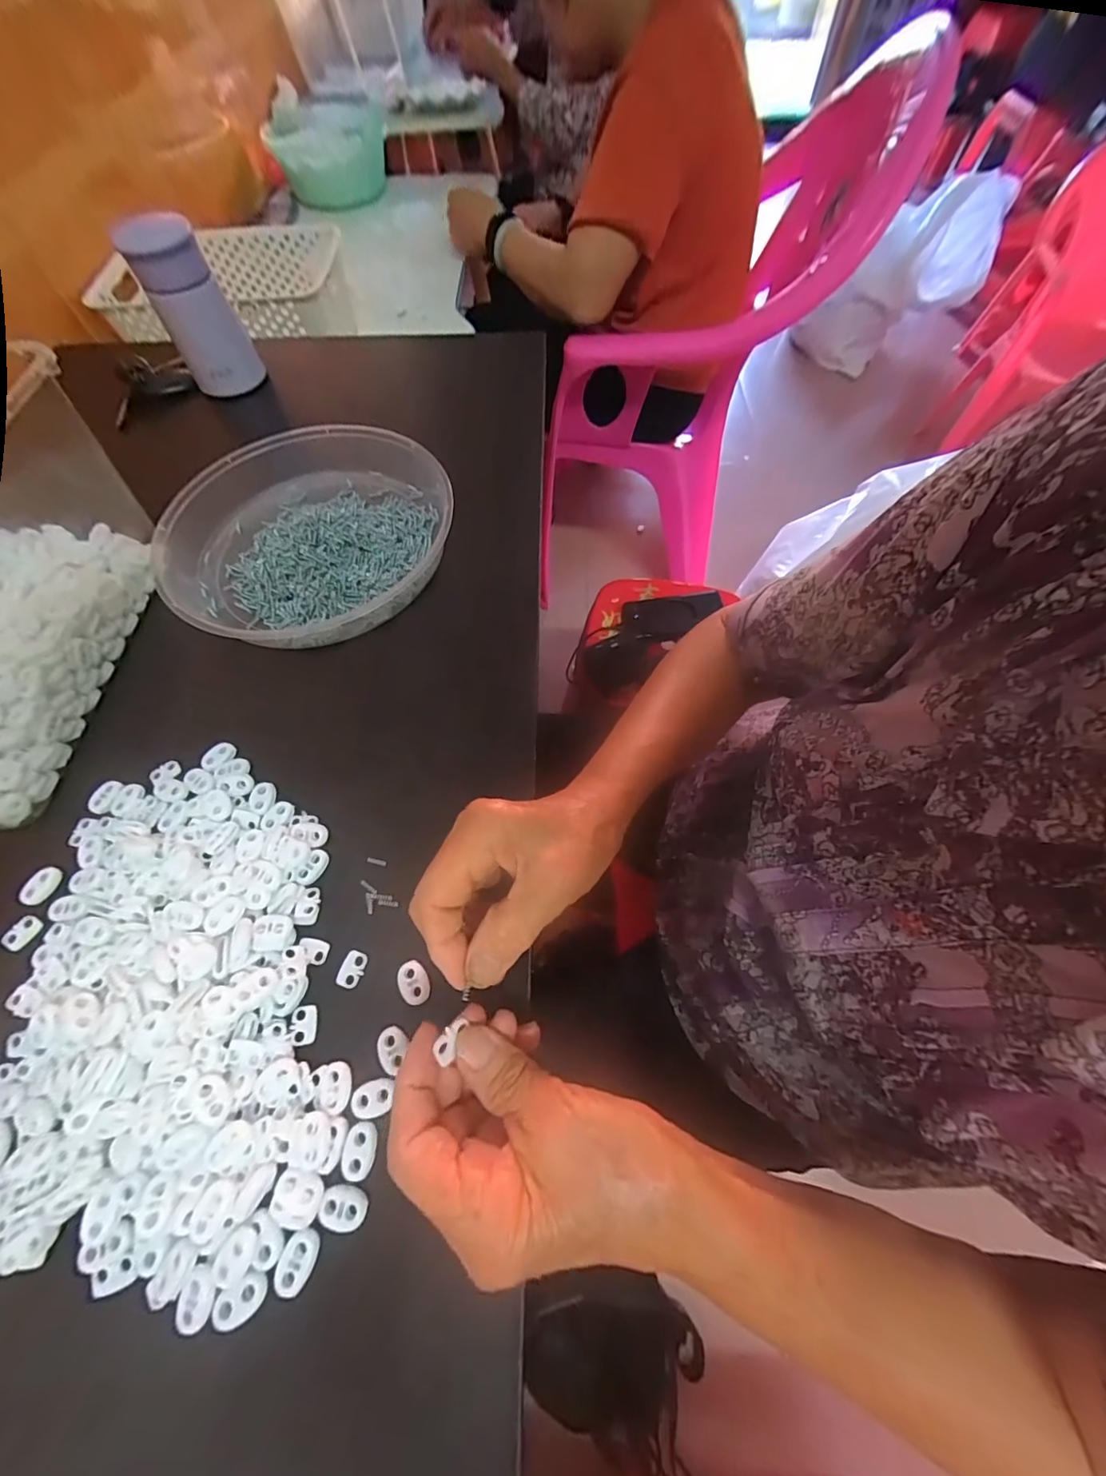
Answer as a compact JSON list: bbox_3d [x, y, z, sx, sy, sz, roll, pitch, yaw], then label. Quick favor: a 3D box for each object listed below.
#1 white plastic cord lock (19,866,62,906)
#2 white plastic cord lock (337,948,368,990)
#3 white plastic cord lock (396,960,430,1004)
[{"bbox_3d":[-0.315,0.091,0.295,0.013,0.008,0.023,8,64,5],"label":"white plastic cord lock"},{"bbox_3d":[-0.114,0.131,0.272,0.013,0.004,0.019,17,65,9],"label":"white plastic cord lock"},{"bbox_3d":[-0.077,0.135,0.265,0.015,0.004,0.023,-33,68,-14],"label":"white plastic cord lock"}]

